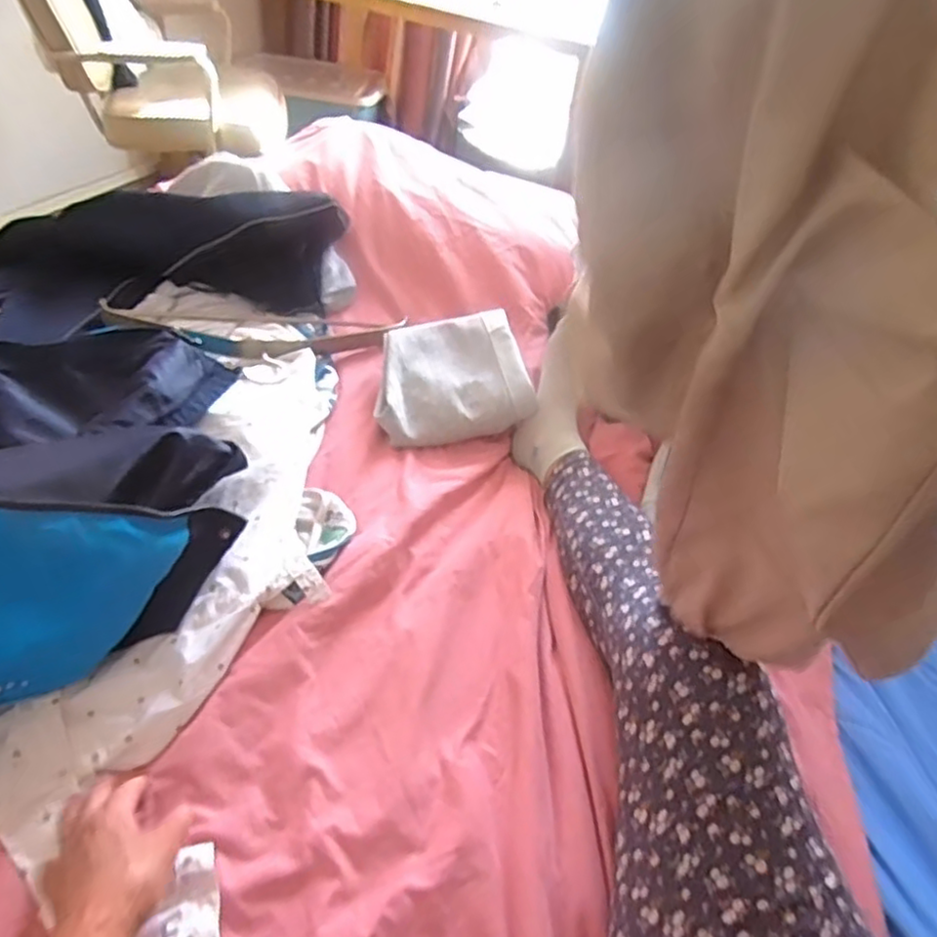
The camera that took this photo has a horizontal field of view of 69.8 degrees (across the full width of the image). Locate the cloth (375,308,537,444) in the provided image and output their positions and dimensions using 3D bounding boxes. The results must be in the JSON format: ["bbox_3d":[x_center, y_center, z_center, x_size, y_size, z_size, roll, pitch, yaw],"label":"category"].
[{"bbox_3d":[-0.028,-0.133,0.937,0.205,0.055,0.205,-13,56,-3],"label":"cloth"}]

